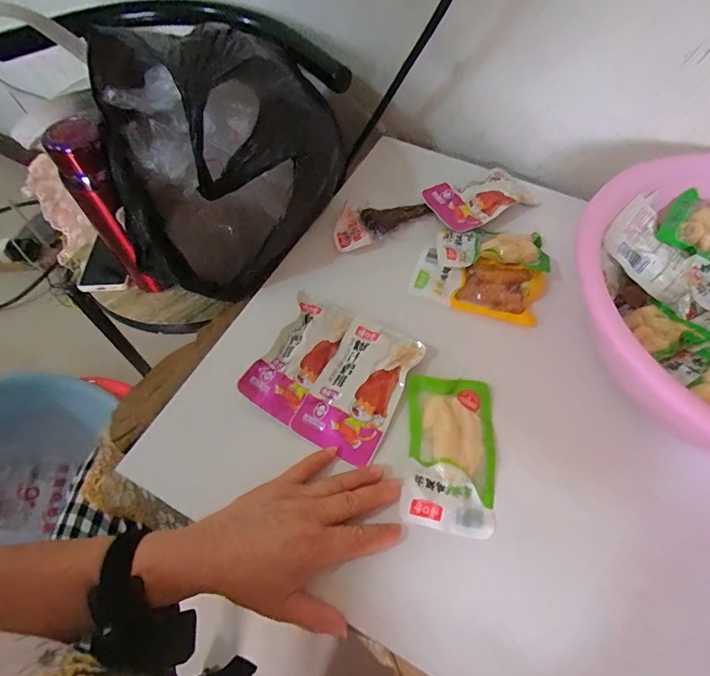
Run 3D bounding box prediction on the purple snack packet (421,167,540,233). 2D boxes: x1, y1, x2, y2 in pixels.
[{"bbox_3d":[0.158,-0.176,0.530,0.130,0.015,0.079,-21,60,-11],"label":"purple snack packet"}]

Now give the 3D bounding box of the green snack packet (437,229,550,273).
[{"bbox_3d":[0.158,-0.106,0.485,0.118,0.022,0.056,4,58,4],"label":"green snack packet"}]

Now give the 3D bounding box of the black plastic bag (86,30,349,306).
[{"bbox_3d":[-0.150,-0.207,0.497,0.230,0.173,0.249,-20,60,-11],"label":"black plastic bag"}]

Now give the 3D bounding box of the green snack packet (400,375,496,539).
[{"bbox_3d":[0.085,0.097,0.377,0.078,0.013,0.133,6,58,5],"label":"green snack packet"}]

